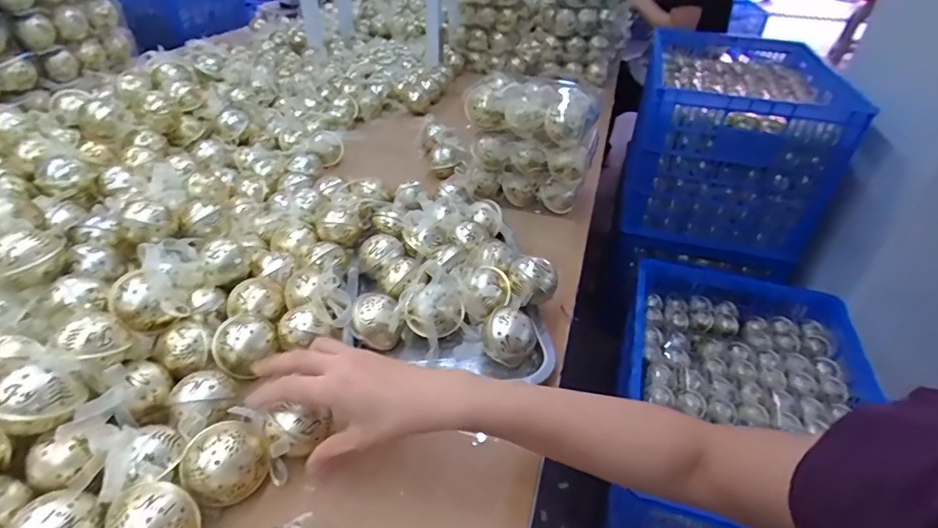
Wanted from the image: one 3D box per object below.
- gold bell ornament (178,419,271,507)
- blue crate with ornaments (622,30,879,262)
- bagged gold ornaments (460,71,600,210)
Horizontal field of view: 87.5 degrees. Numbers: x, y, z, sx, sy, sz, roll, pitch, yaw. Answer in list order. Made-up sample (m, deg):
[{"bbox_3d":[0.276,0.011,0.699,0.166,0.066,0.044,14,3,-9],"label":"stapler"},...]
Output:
[{"bbox_3d":[-0.186,0.153,0.377,0.058,0.048,0.046,-26,45,-32],"label":"gold bell ornament"},{"bbox_3d":[0.739,-0.406,1.472,0.452,0.397,0.699,12,38,12],"label":"blue crate with ornaments"},{"bbox_3d":[0.084,-0.171,0.717,0.187,0.158,0.093,15,39,16],"label":"bagged gold ornaments"}]

